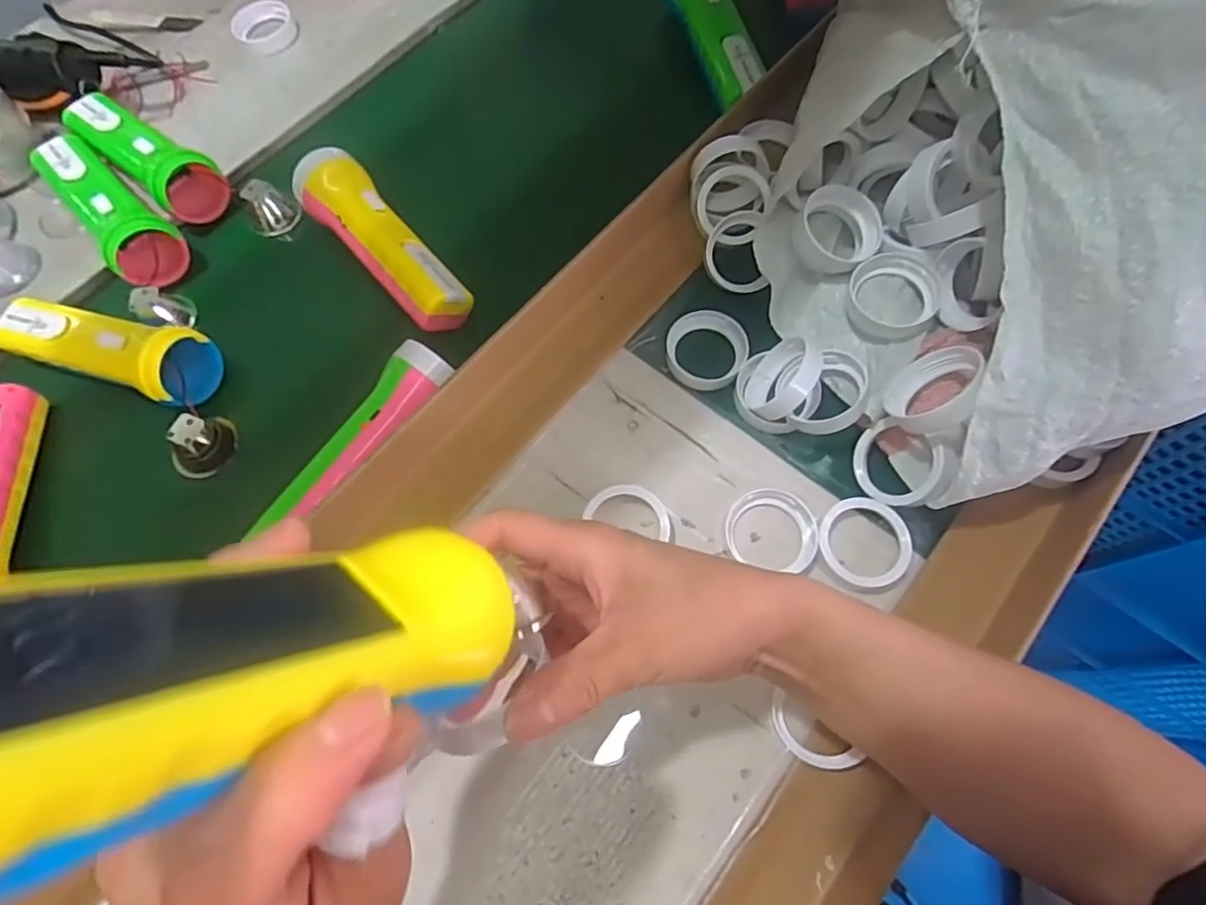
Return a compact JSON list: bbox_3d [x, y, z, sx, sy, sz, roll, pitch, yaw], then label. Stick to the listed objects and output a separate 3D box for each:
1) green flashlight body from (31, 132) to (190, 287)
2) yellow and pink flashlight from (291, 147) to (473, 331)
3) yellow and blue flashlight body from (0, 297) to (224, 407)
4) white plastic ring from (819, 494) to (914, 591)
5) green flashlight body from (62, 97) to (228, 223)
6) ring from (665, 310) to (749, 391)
[{"bbox_3d":[-0.378,-0.185,0.472,0.160,0.040,0.048,40,75,15],"label":"green flashlight body"},{"bbox_3d":[-0.163,-0.154,0.454,0.054,0.042,0.176,-38,72,-12],"label":"yellow and pink flashlight"},{"bbox_3d":[-0.349,-0.073,0.425,0.156,0.044,0.050,14,70,7],"label":"yellow and blue flashlight body"},{"bbox_3d":[0.153,0.053,0.362,0.051,0.015,0.052,0,78,1],"label":"white plastic ring"},{"bbox_3d":[-0.368,-0.241,0.496,0.151,0.040,0.050,38,74,15],"label":"green flashlight body"},{"bbox_3d":[0.069,-0.071,0.416,0.052,0.013,0.056,0,69,1],"label":"ring"}]

